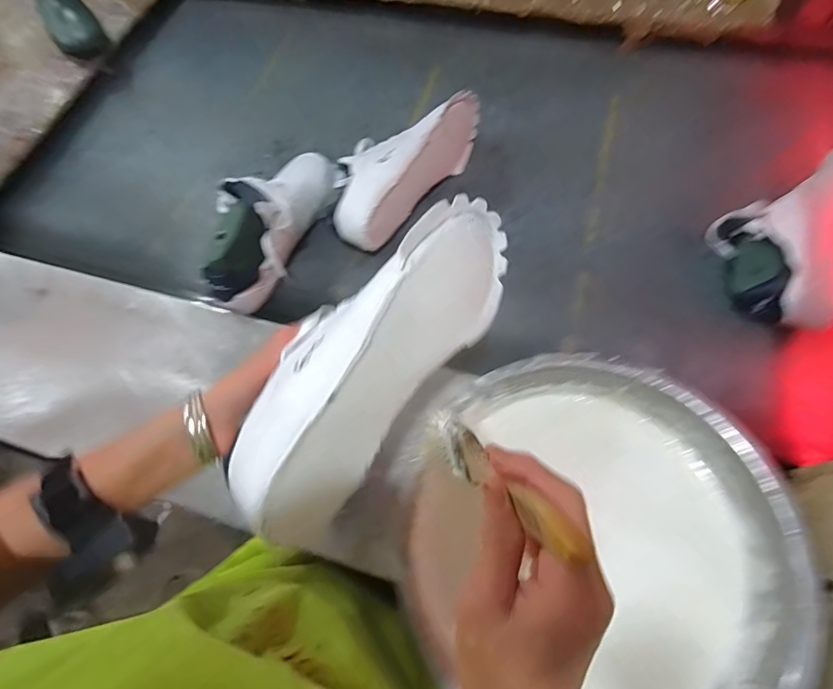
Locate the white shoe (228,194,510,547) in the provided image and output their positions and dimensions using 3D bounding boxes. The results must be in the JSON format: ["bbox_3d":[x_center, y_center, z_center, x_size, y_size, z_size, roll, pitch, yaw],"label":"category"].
[{"bbox_3d":[-0.037,0.001,0.361,0.095,0.113,0.297,16,62,47],"label":"white shoe"}]

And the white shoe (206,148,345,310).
[{"bbox_3d":[-0.207,-0.193,0.642,0.125,0.124,0.297,31,71,16],"label":"white shoe"}]

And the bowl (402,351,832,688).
[{"bbox_3d":[0.167,0.172,0.418,0.323,0.108,0.295,-1,65,3],"label":"bowl"}]

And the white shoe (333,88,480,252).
[{"bbox_3d":[-0.019,-0.276,0.678,0.130,0.103,0.309,34,71,17],"label":"white shoe"}]

